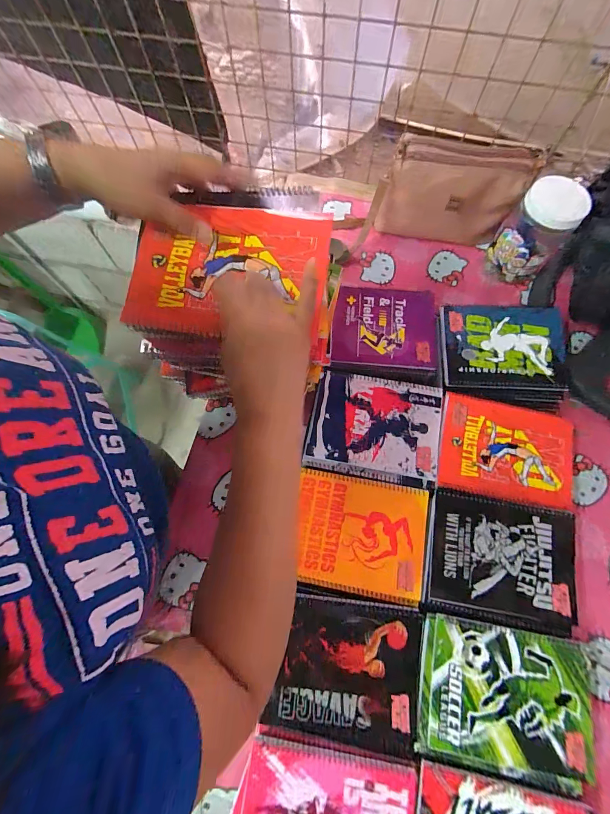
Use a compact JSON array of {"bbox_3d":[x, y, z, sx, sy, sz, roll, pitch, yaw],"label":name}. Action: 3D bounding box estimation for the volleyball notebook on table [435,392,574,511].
[{"bbox_3d":[0.314,0.068,0.536,0.201,0.011,0.151,11,72,5],"label":"volleyball notebook on table"}]

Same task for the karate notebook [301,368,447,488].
[{"bbox_3d":[0.111,0.031,0.547,0.201,0.008,0.163,10,72,5],"label":"karate notebook"}]

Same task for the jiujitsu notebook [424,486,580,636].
[{"bbox_3d":[0.277,0.215,0.481,0.196,0.008,0.163,9,72,4],"label":"jiujitsu notebook"}]

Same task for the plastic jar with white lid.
[{"bbox_3d":[0.421,-0.318,0.628,0.100,0.160,0.104,0,73,1],"label":"plastic jar with white lid"}]

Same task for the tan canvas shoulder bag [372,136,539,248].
[{"bbox_3d":[0.269,-0.398,0.649,0.242,0.159,0.062,11,73,4],"label":"tan canvas shoulder bag"}]

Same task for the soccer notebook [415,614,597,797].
[{"bbox_3d":[0.254,0.371,0.436,0.207,0.006,0.158,10,72,5],"label":"soccer notebook"}]

